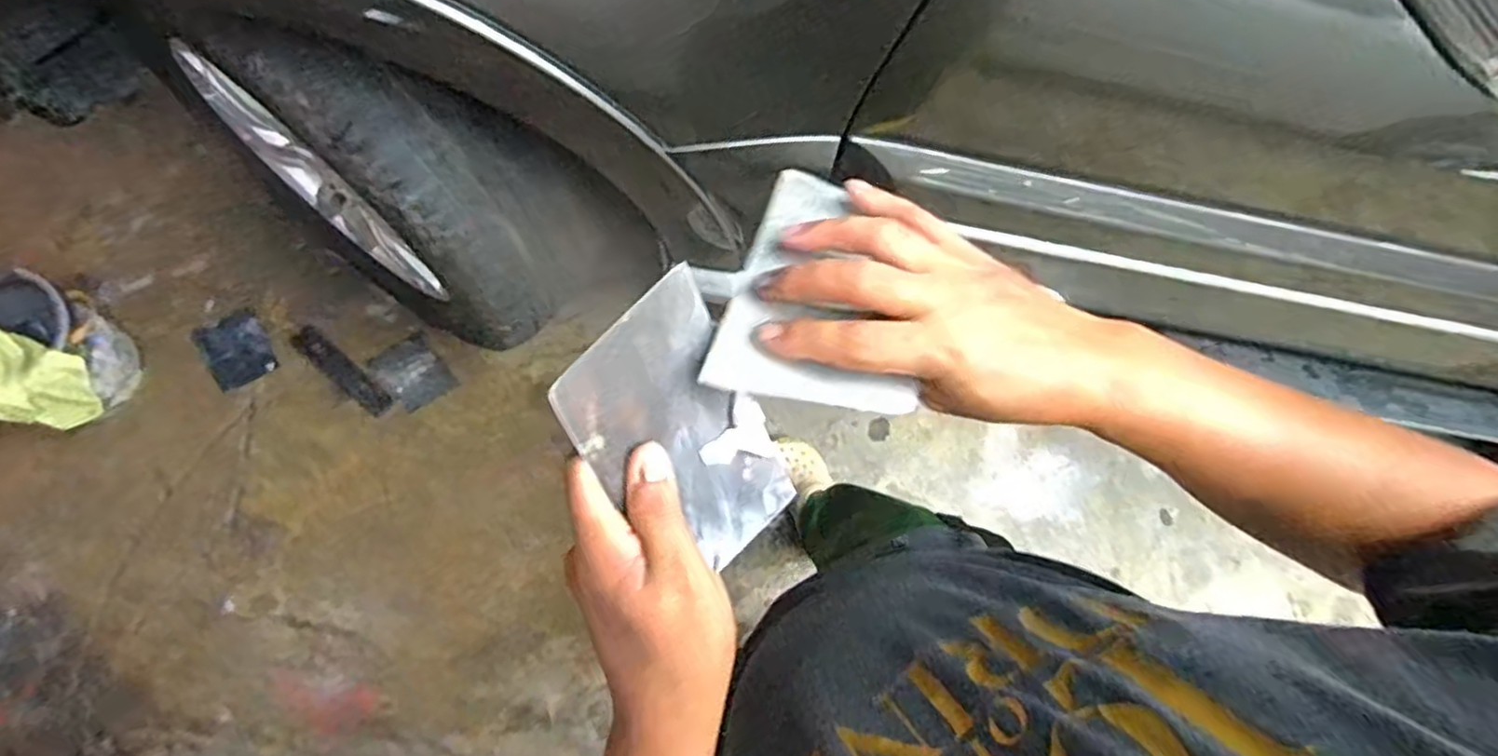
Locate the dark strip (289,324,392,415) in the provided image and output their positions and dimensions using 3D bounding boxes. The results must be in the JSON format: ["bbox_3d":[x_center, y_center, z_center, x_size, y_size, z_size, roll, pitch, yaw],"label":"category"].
[{"bbox_3d":[-0.801,-0.016,1.430,0.222,0.006,0.051,44,82,-4],"label":"dark strip"}]

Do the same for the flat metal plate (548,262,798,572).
[{"bbox_3d":[-0.027,0.029,0.351,0.096,0.005,0.136,-51,122,-36],"label":"flat metal plate"}]

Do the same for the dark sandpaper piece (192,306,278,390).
[{"bbox_3d":[-0.986,-0.054,1.394,0.108,0.008,0.136,-28,85,-14],"label":"dark sandpaper piece"}]

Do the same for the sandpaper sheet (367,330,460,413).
[{"bbox_3d":[-0.675,-0.011,1.462,0.120,0.005,0.135,-35,92,-5],"label":"sandpaper sheet"}]

